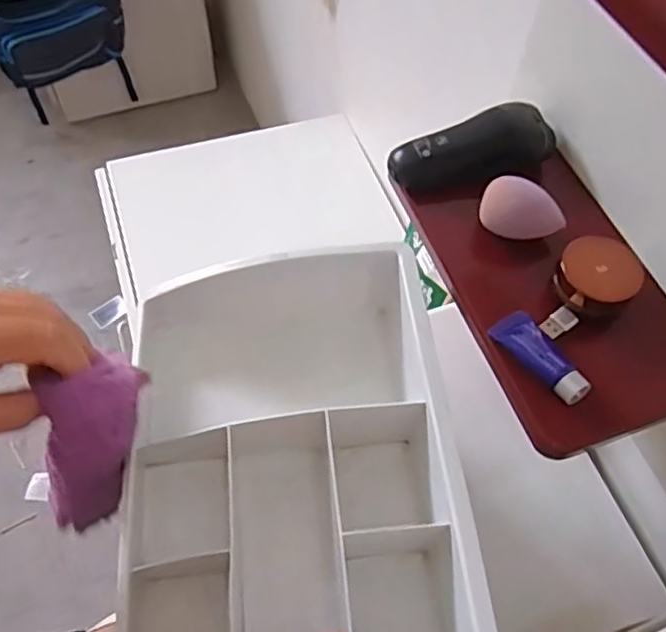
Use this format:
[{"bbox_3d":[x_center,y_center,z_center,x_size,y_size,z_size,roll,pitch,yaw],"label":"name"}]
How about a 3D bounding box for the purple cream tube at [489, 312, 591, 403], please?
[{"bbox_3d":[0.128,0.024,0.397,0.024,0.017,0.068,-26,63,-17],"label":"purple cream tube"}]

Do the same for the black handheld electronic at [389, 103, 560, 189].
[{"bbox_3d":[0.102,-0.125,0.478,0.118,0.028,0.046,-17,60,-13],"label":"black handheld electronic"}]

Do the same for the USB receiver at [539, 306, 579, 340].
[{"bbox_3d":[0.145,0.005,0.416,0.025,0.004,0.014,-30,64,-19],"label":"USB receiver"}]

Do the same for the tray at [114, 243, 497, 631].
[{"bbox_3d":[-0.029,0.091,0.404,0.198,0.080,0.276,-7,58,-5],"label":"tray"}]

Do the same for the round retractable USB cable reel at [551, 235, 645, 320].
[{"bbox_3d":[0.172,-0.026,0.420,0.048,0.024,0.047,1,58,-2],"label":"round retractable USB cable reel"}]

